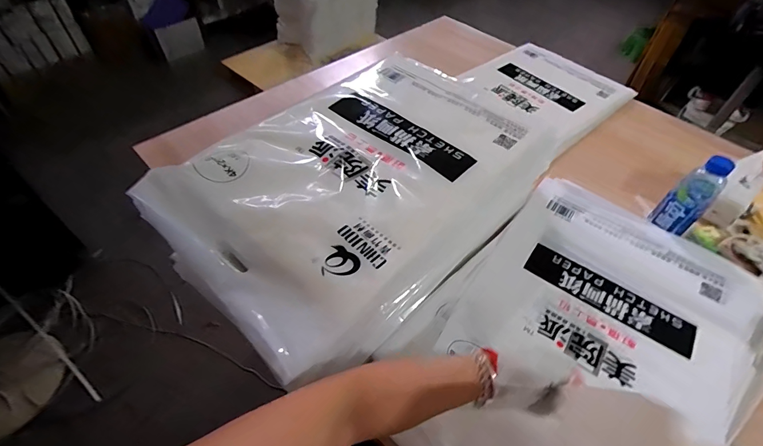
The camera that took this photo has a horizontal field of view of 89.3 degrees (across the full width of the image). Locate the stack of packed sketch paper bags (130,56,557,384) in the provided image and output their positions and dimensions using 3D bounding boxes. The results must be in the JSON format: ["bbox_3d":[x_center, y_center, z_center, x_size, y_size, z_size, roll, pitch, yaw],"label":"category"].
[{"bbox_3d":[-0.034,-0.056,0.670,0.383,0.163,0.590,37,59,24],"label":"stack of packed sketch paper bags"}]

